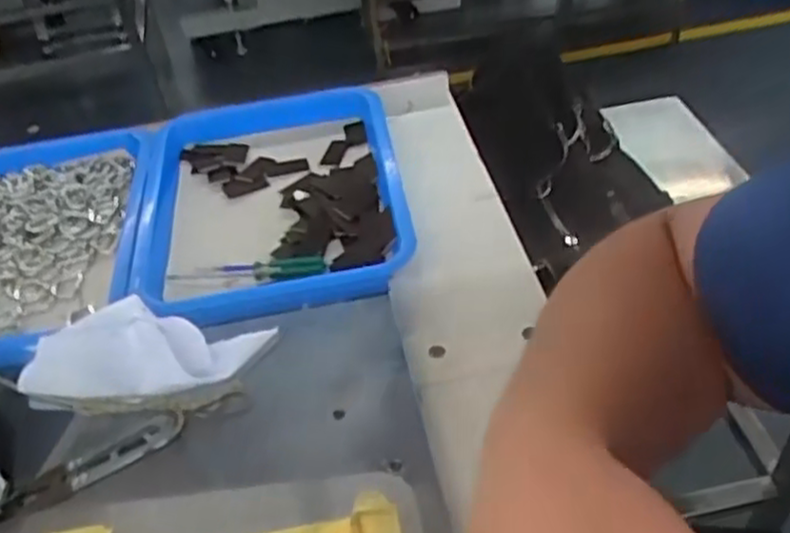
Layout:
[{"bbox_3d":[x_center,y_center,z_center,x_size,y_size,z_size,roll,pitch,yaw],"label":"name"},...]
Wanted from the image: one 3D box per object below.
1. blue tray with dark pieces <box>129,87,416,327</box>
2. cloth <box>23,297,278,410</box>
[{"bbox_3d":[-0.106,-0.065,0.654,0.224,0.041,0.280,-9,43,-3],"label":"blue tray with dark pieces"},{"bbox_3d":[-0.174,0.058,0.517,0.165,0.032,0.062,-4,43,3],"label":"cloth"}]

